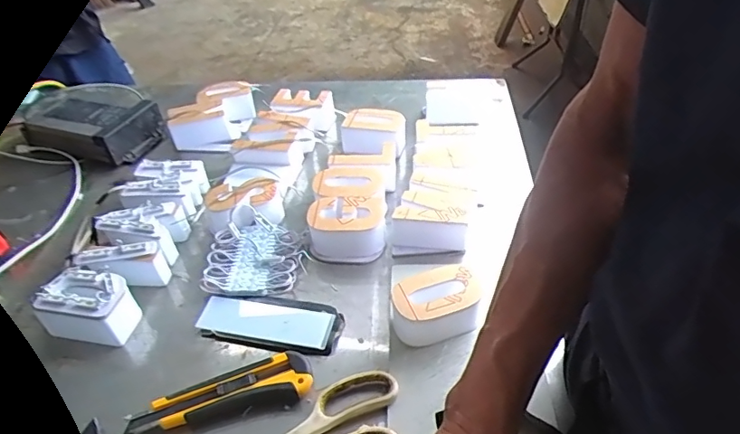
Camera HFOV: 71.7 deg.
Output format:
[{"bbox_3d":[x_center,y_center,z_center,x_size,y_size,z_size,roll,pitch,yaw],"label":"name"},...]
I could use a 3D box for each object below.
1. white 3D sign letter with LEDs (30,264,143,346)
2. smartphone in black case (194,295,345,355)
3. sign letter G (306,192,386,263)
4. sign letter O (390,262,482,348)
[{"bbox_3d":[-0.279,0.089,0.517,0.089,0.052,0.059,7,43,13],"label":"white 3D sign letter with LEDs"},{"bbox_3d":[-0.100,0.105,0.512,0.143,0.015,0.054,7,43,13],"label":"smartphone in black case"},{"bbox_3d":[-0.025,0.015,0.583,0.085,0.050,0.065,-6,42,0],"label":"sign letter G"},{"bbox_3d":[0.063,0.085,0.491,0.083,0.048,0.054,-16,43,-11],"label":"sign letter O"}]

